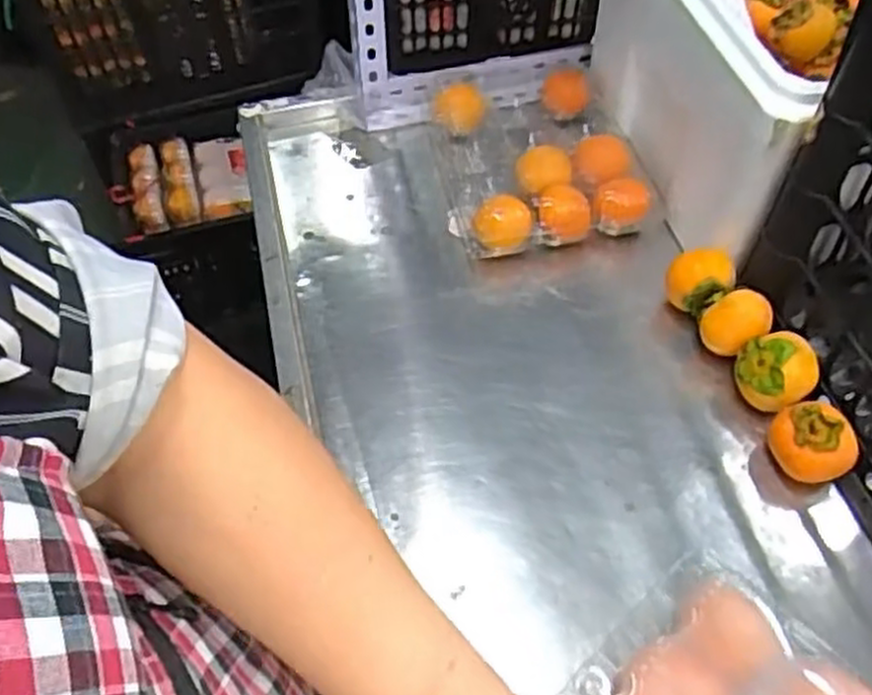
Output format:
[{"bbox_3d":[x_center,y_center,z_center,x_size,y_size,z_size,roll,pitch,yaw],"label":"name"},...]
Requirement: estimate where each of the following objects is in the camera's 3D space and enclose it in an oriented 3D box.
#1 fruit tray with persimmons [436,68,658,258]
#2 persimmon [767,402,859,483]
[{"bbox_3d":[0.087,-0.186,0.729,0.172,0.049,0.232,-10,56,-1],"label":"fruit tray with persimmons"},{"bbox_3d":[0.257,0.068,0.540,0.047,0.051,0.056,-32,59,-21],"label":"persimmon"}]

